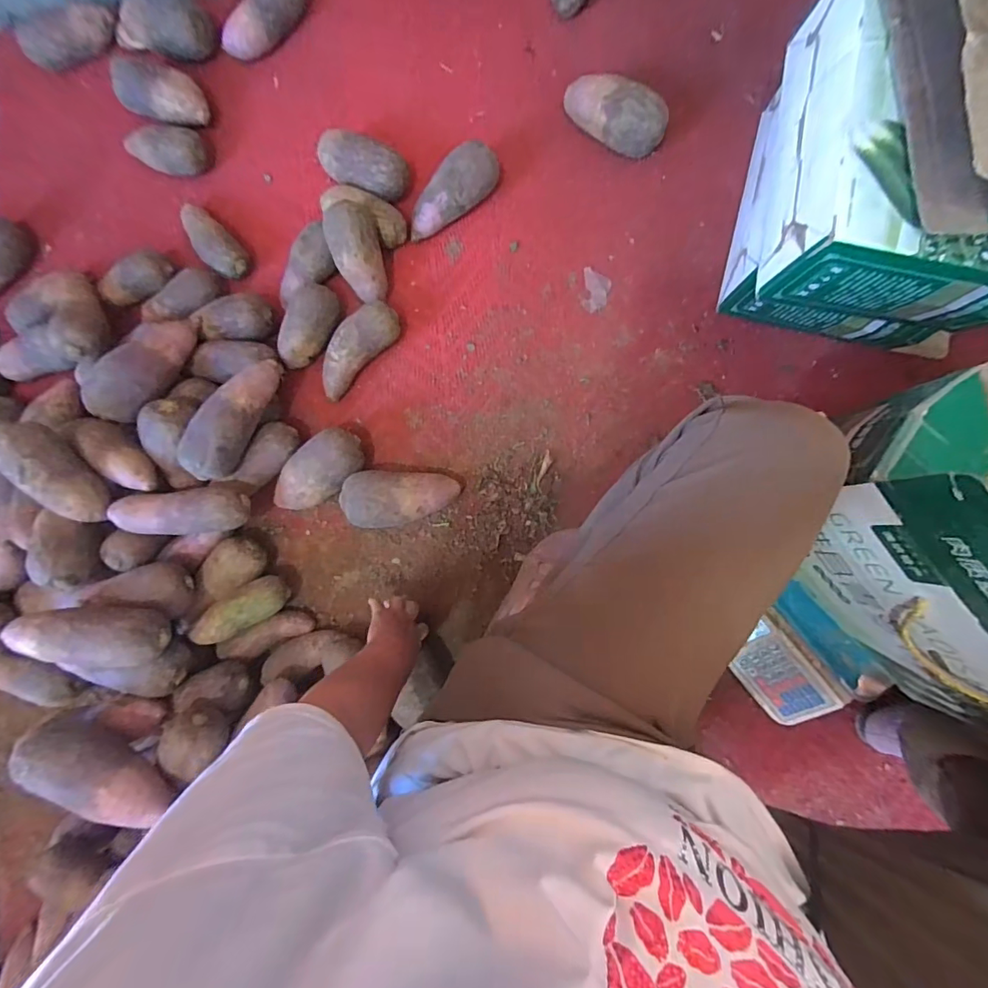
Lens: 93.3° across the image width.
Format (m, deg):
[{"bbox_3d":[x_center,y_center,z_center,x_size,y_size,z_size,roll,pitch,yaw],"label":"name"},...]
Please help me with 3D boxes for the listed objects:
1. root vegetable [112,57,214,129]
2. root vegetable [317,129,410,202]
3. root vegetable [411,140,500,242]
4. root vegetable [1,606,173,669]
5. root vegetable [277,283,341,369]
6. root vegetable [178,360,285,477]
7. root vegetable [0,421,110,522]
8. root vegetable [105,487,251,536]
[{"bbox_3d":[-0.538,-0.653,0.759,0.122,0.063,0.093,11,86,3],"label":"root vegetable"},{"bbox_3d":[-0.211,-0.520,0.746,0.143,0.061,0.073,28,87,4],"label":"root vegetable"},{"bbox_3d":[-0.065,-0.475,0.742,0.173,0.065,0.069,-44,85,-1],"label":"root vegetable"},{"bbox_3d":[-0.511,0.181,0.582,0.179,0.071,0.076,6,86,-10],"label":"root vegetable"},{"bbox_3d":[-0.294,-0.263,0.732,0.064,0.051,0.127,19,86,4],"label":"root vegetable"},{"bbox_3d":[-0.378,-0.113,0.681,0.060,0.074,0.197,27,87,4],"label":"root vegetable"},{"bbox_3d":[-0.583,-0.022,0.614,0.057,0.063,0.155,-23,124,0],"label":"root vegetable"},{"bbox_3d":[-0.450,0.026,0.670,0.173,0.050,0.068,-6,85,2],"label":"root vegetable"}]

